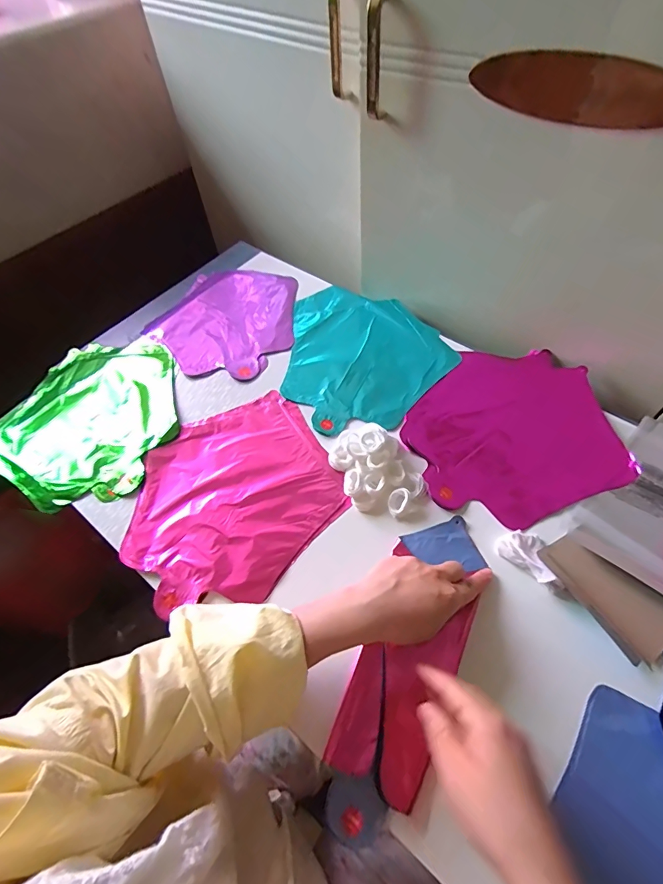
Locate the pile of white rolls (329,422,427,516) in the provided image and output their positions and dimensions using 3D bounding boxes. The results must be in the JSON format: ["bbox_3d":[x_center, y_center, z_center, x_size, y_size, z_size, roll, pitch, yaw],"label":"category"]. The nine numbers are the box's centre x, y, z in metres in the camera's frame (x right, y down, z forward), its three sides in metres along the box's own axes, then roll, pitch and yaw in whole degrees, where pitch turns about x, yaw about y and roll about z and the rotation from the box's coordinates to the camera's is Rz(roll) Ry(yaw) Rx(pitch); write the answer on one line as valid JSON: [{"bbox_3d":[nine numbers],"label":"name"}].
[{"bbox_3d":[0.047,0.024,0.464,0.084,0.036,0.118,-23,58,-12],"label":"pile of white rolls"}]

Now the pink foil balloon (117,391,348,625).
[{"bbox_3d":[-0.111,0.058,0.471,0.226,0.012,0.219,-27,59,-14],"label":"pink foil balloon"}]

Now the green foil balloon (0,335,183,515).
[{"bbox_3d":[-0.307,-0.041,0.549,0.242,0.039,0.250,-1,57,2],"label":"green foil balloon"}]

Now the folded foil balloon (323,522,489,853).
[{"bbox_3d":[0.069,0.189,0.379,0.083,0.010,0.268,22,60,16],"label":"folded foil balloon"}]

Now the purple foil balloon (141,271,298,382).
[{"bbox_3d":[-0.163,-0.184,0.642,0.215,0.018,0.233,-1,57,2],"label":"purple foil balloon"}]

